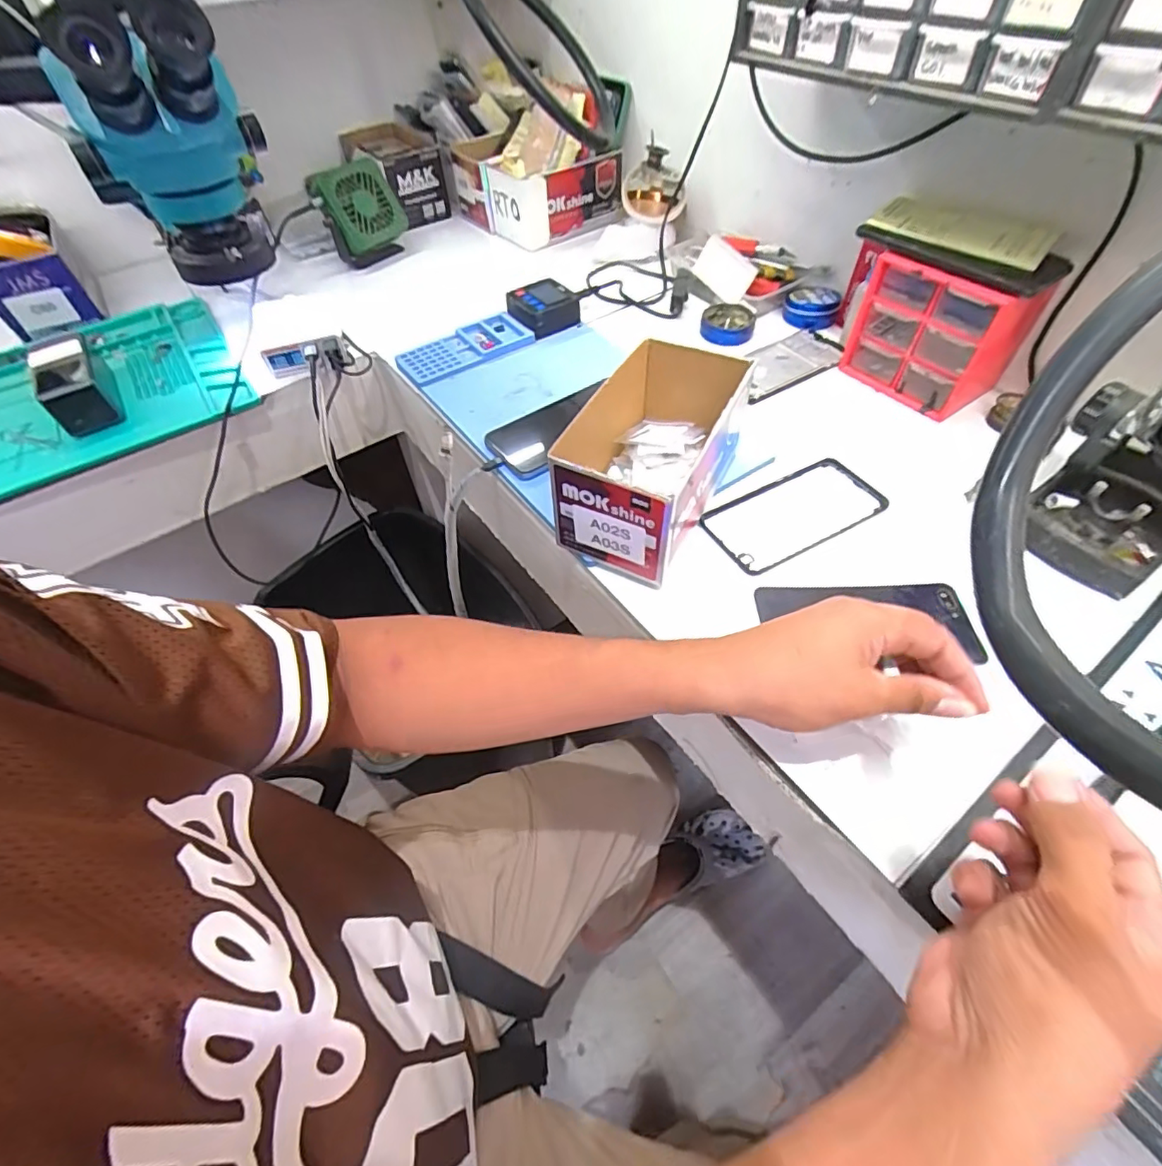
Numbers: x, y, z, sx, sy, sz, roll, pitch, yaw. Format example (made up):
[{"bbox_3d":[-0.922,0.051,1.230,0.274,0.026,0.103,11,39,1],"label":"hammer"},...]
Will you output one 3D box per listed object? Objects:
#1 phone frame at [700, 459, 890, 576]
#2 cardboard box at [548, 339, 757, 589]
[{"bbox_3d":[0.185,-0.061,0.479,0.157,0.011,0.079,-25,56,-15],"label":"phone frame"},{"bbox_3d":[0.062,-0.105,0.451,0.099,0.093,0.185,22,57,18],"label":"cardboard box"}]

